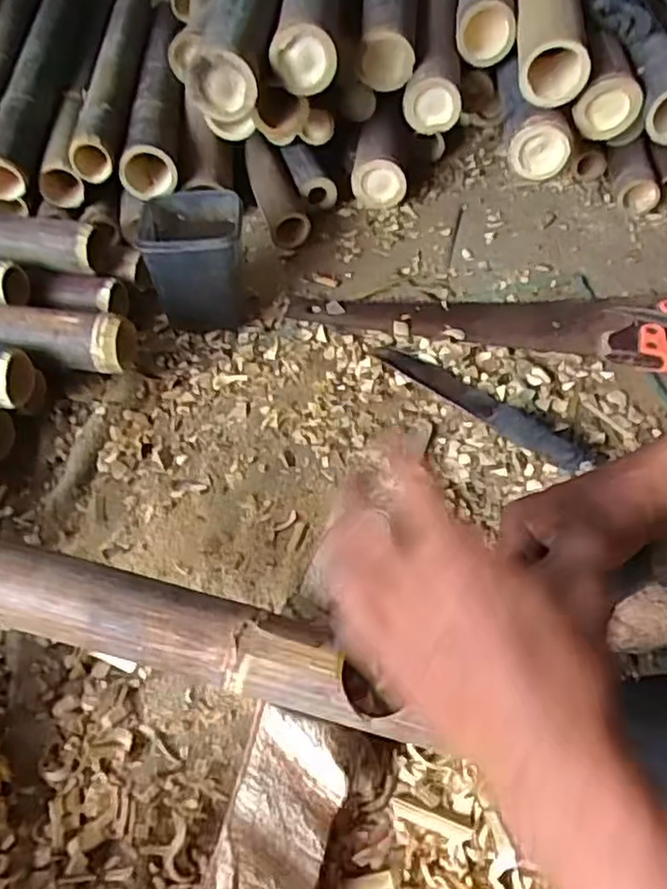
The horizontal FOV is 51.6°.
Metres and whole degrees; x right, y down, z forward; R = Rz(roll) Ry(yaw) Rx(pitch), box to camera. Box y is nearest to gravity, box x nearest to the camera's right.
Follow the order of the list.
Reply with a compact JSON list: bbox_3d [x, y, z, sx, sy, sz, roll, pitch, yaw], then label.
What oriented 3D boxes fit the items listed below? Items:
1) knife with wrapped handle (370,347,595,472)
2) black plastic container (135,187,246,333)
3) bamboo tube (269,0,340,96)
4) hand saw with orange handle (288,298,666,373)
[{"bbox_3d":[0.152,-0.048,0.723,0.255,0.022,0.045,33,60,25],"label":"knife with wrapped handle"},{"bbox_3d":[-0.160,-0.213,0.801,0.111,0.125,0.115,-3,52,-1],"label":"black plastic container"},{"bbox_3d":[-0.029,-0.676,0.982,0.088,0.079,0.610,0,52,2],"label":"bamboo tube"},{"bbox_3d":[0.207,-0.158,0.808,0.506,0.034,0.115,10,53,10],"label":"hand saw with orange handle"}]

